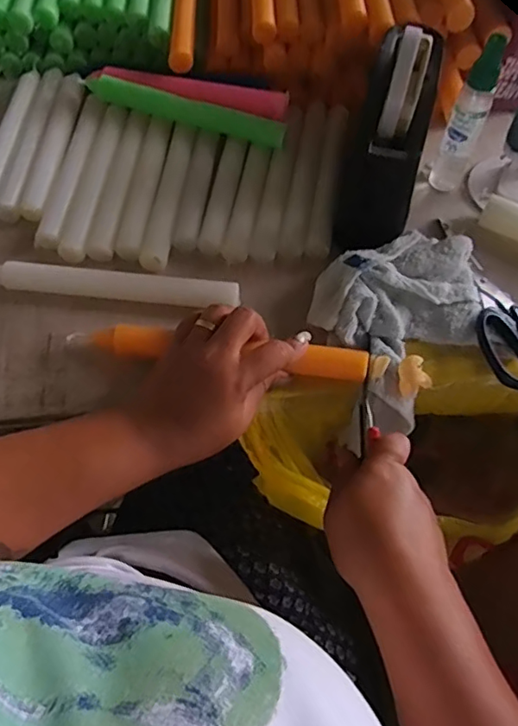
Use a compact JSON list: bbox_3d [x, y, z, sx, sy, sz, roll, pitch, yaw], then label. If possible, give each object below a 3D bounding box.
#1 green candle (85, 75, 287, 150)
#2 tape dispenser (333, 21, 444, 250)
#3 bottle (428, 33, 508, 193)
[{"bbox_3d":[-0.070,-0.245,0.528,0.207,0.019,0.027,21,62,10],"label":"green candle"},{"bbox_3d":[0.106,-0.183,0.443,0.058,0.125,0.158,13,62,8],"label":"tape dispenser"},{"bbox_3d":[0.179,-0.207,0.468,0.026,0.128,0.029,27,63,13],"label":"bottle"}]

